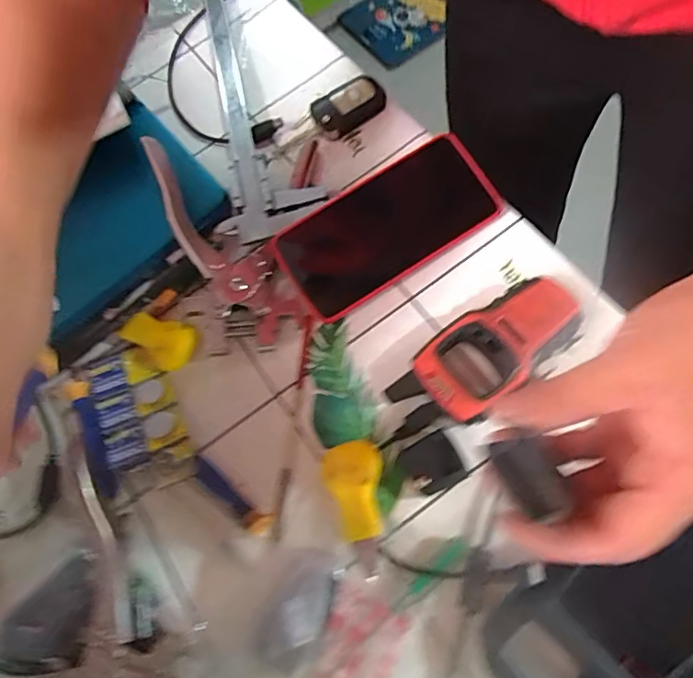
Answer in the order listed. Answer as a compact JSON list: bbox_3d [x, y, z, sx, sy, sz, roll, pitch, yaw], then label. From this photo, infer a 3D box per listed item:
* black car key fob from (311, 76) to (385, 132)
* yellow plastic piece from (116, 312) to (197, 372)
[{"bbox_3d":[0.001,-0.199,0.435,0.056,0.022,0.037,-26,67,-3],"label":"black car key fob"},{"bbox_3d":[-0.141,0.001,0.379,0.056,0.015,0.033,17,72,14],"label":"yellow plastic piece"}]

